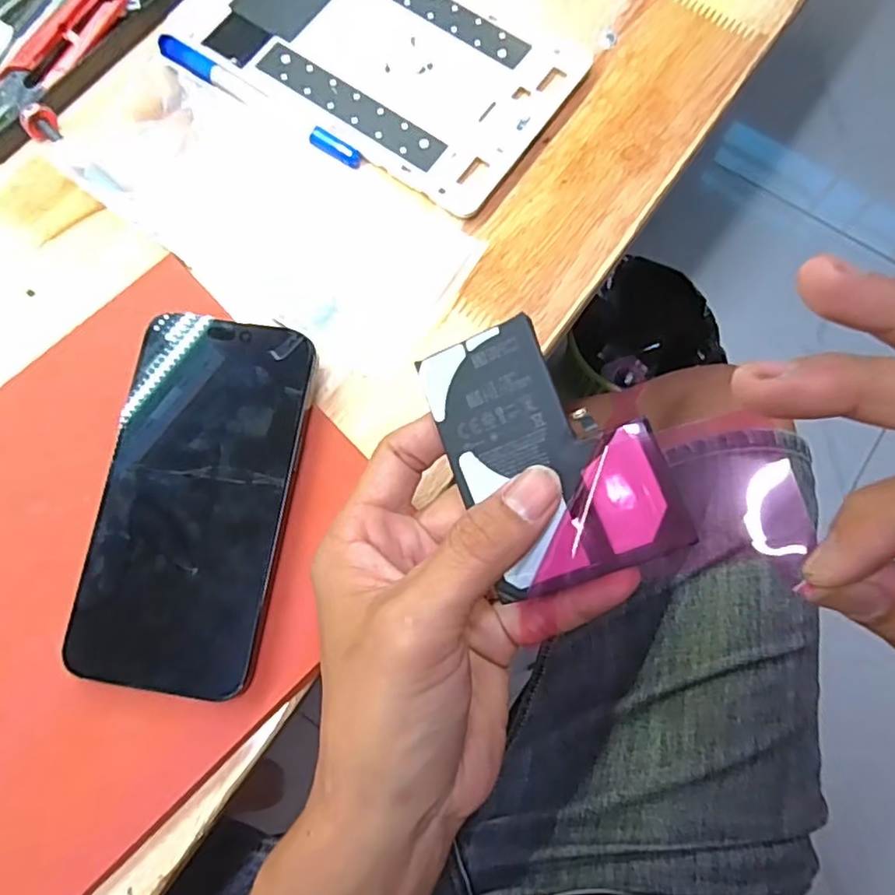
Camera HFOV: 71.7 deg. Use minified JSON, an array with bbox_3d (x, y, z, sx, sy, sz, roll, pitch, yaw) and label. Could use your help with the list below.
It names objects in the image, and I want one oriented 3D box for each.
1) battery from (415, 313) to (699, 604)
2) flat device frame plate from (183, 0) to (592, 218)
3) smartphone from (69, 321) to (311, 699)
[{"bbox_3d":[0.034,0.000,0.207,0.065,0.004,0.088,-23,82,16],"label":"battery"},{"bbox_3d":[-0.035,-0.214,0.336,0.192,0.008,0.113,33,78,8],"label":"flat device frame plate"},{"bbox_3d":[-0.109,0.021,0.269,0.078,0.015,0.158,9,76,2],"label":"smartphone"}]

